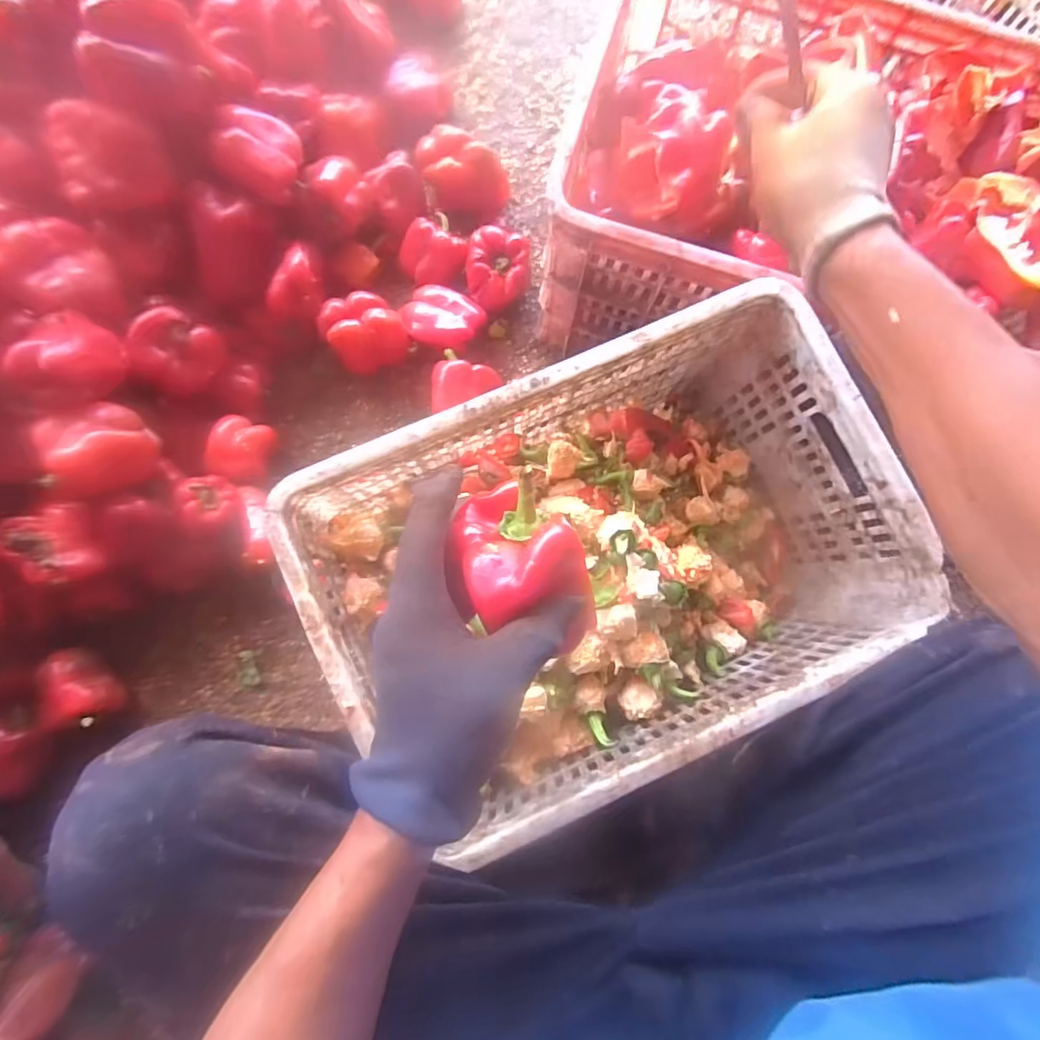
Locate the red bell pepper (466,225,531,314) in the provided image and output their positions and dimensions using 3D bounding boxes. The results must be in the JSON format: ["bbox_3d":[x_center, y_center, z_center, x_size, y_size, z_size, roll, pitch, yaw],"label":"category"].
[{"bbox_3d":[-0.030,-0.336,0.736,0.085,0.081,0.089,1,81,-3],"label":"red bell pepper"}]

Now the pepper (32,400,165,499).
[{"bbox_3d":[-0.471,-0.073,0.598,0.102,0.067,0.086,-27,84,-7],"label":"pepper"}]

